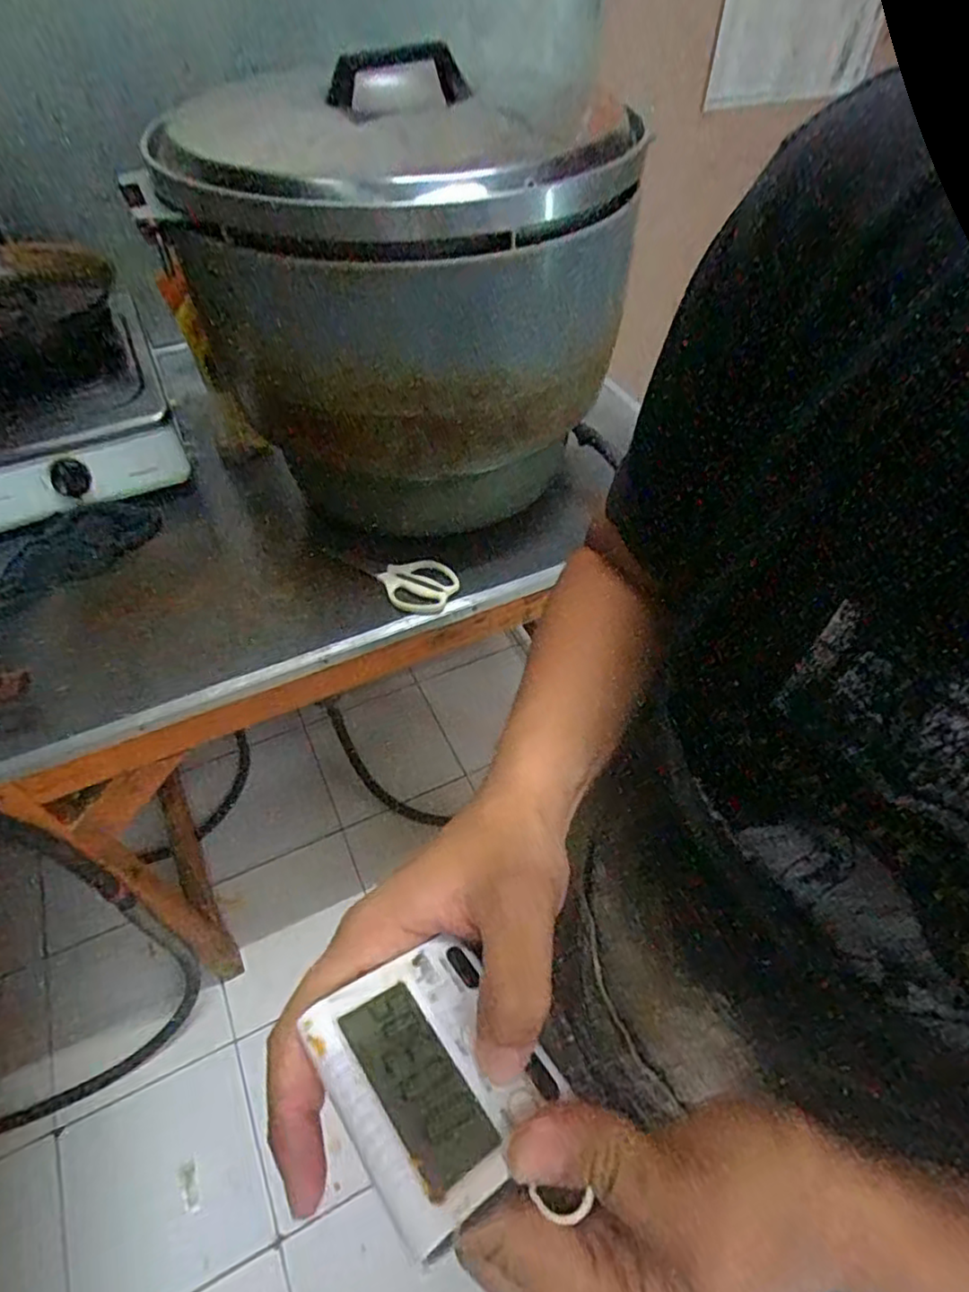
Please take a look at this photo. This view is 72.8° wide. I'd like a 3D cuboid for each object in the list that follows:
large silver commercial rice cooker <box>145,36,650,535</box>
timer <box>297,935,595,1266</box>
[{"bbox_3d":[-0.088,-0.350,0.705,0.349,0.360,0.362,34,58,24],"label":"large silver commercial rice cooker"},{"bbox_3d":[-0.016,0.134,0.204,0.060,0.018,0.066,-14,43,-42],"label":"timer"}]

